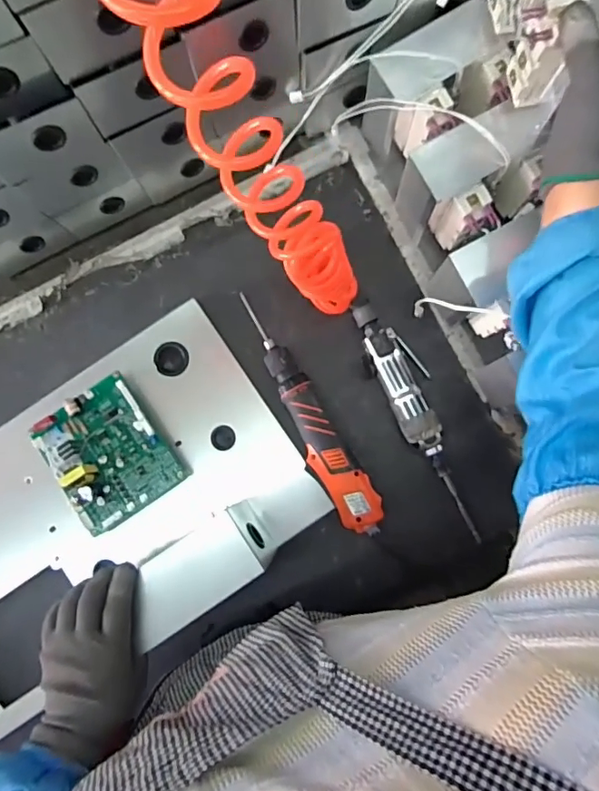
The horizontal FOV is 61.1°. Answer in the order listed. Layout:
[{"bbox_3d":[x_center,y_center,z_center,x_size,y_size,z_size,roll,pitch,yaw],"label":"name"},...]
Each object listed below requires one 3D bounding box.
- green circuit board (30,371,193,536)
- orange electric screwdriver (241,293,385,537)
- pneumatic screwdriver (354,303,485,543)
[{"bbox_3d":[-0.221,0.066,0.572,0.122,0.033,0.145,-36,85,0],"label":"green circuit board"},{"bbox_3d":[0.005,0.022,0.592,0.052,0.035,0.307,-31,85,0],"label":"orange electric screwdriver"},{"bbox_3d":[0.141,0.025,0.585,0.058,0.038,0.295,-29,85,0],"label":"pneumatic screwdriver"}]

